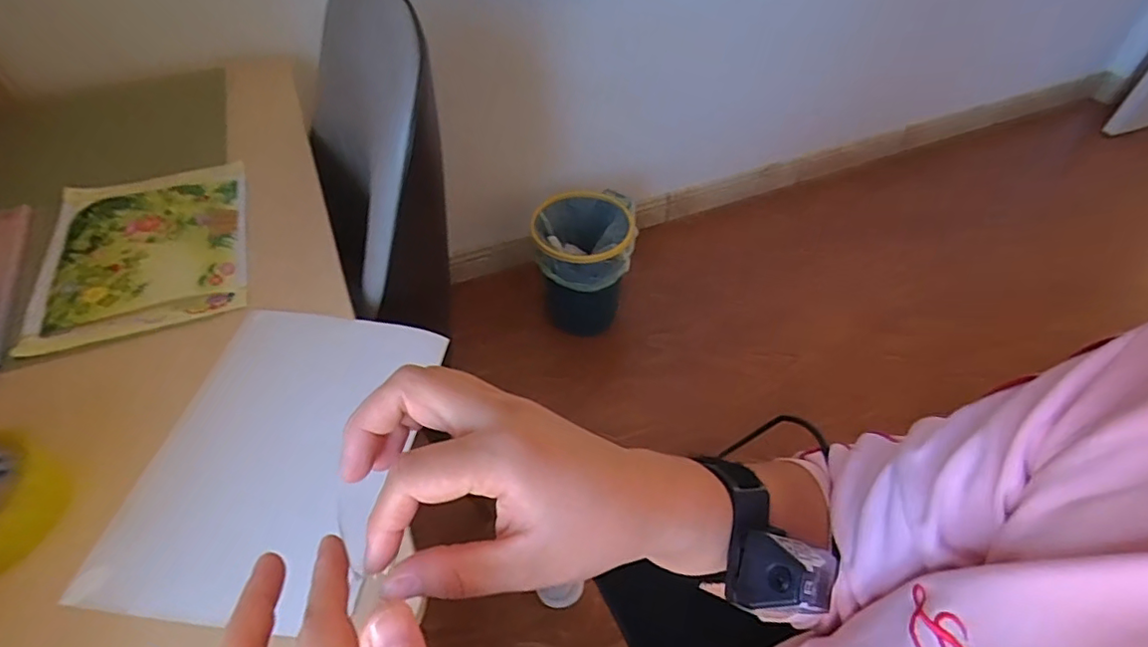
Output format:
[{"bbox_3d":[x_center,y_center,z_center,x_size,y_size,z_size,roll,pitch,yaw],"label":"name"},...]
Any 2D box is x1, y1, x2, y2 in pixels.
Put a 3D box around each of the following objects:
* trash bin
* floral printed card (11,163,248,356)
[{"bbox_3d":[0.022,-0.136,1.355,0.228,0.303,0.227,0,49,-1],"label":"trash bin"},{"bbox_3d":[-0.486,-0.091,0.626,0.204,0.011,0.271,-16,51,-14],"label":"floral printed card"}]

